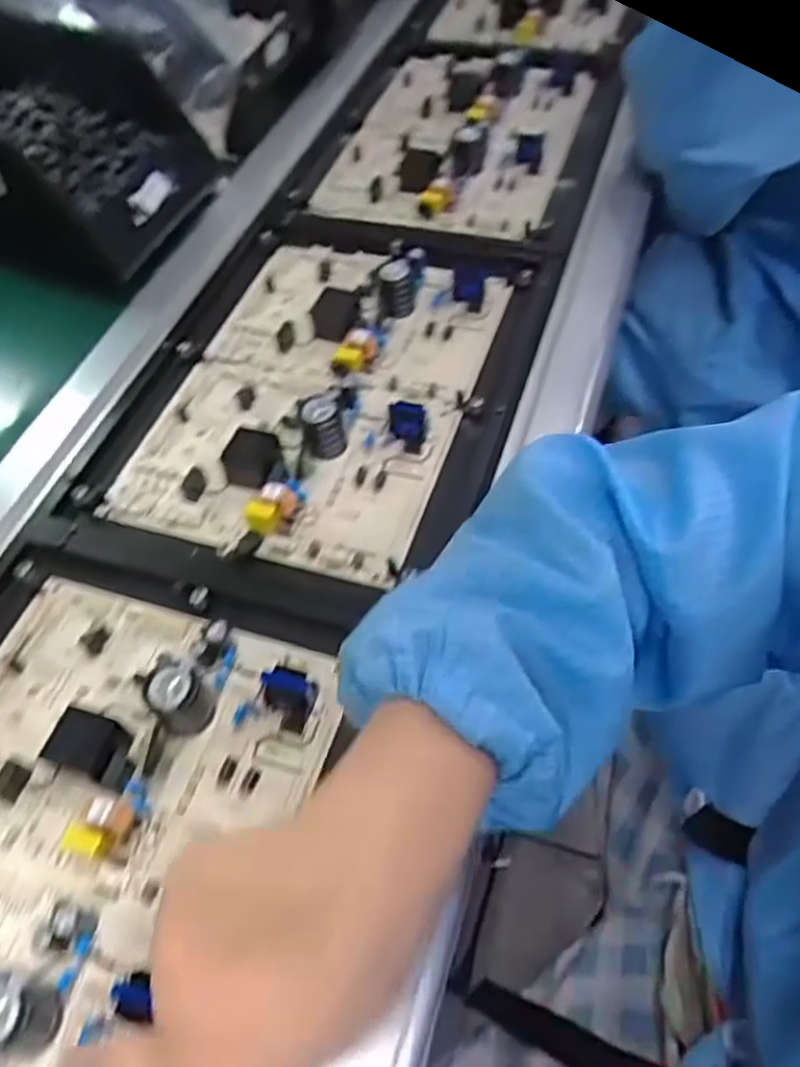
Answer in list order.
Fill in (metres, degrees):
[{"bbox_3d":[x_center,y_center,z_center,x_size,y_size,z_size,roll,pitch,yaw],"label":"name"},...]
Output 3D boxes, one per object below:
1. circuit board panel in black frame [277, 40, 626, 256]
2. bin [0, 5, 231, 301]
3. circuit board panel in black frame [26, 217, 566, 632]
[{"bbox_3d":[0.069,-0.399,0.743,0.268,0.024,0.356,17,60,13],"label":"circuit board panel in black frame"},{"bbox_3d":[-0.304,-0.313,0.615,0.263,0.130,0.173,22,61,16],"label":"bin"},{"bbox_3d":[-0.052,-0.106,0.542,0.260,0.031,0.347,15,60,12],"label":"circuit board panel in black frame"}]

